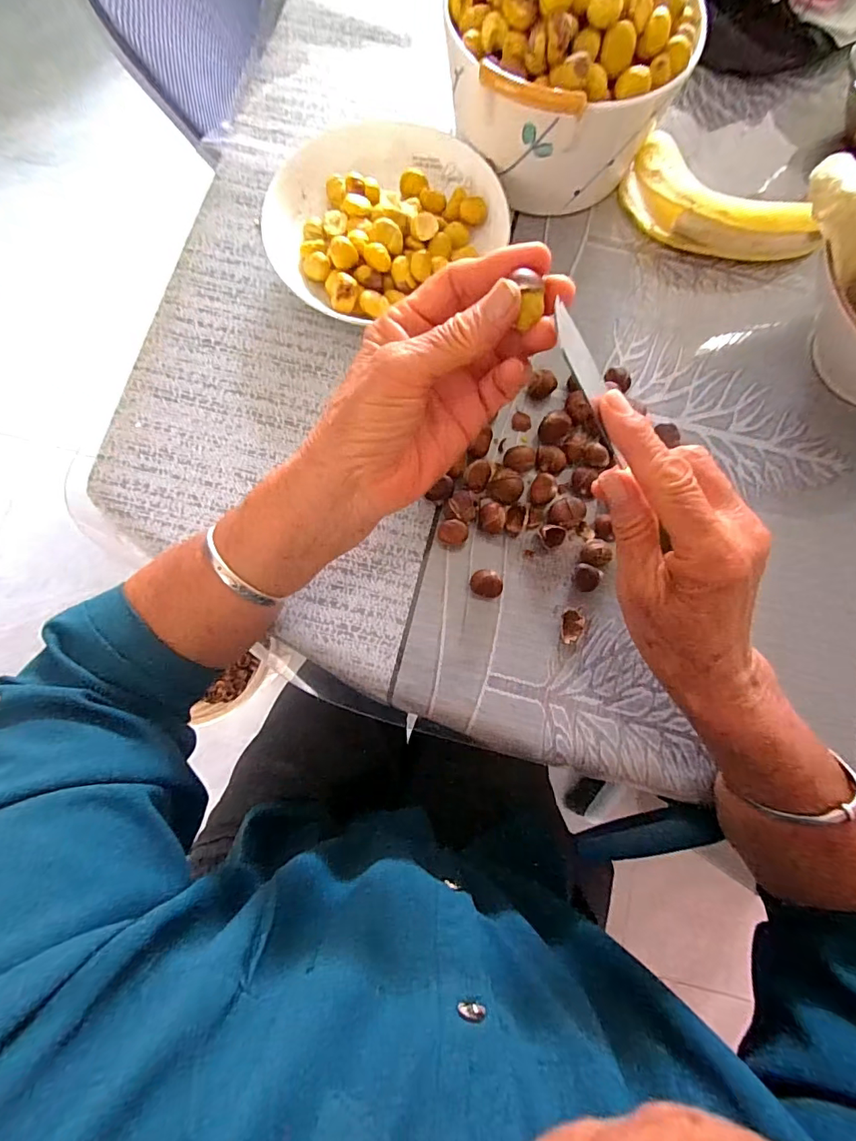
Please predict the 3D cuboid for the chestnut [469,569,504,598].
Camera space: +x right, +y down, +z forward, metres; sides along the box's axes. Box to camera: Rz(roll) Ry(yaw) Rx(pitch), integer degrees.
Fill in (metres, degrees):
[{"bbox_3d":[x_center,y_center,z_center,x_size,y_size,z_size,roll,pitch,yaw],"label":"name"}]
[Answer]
[{"bbox_3d":[0.040,0.010,0.318,0.021,0.017,0.018,9,79,1],"label":"chestnut"}]

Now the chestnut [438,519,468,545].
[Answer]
[{"bbox_3d":[0.017,-0.026,0.324,0.020,0.014,0.017,25,80,4],"label":"chestnut"}]

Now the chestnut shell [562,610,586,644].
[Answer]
[{"bbox_3d":[0.099,0.038,0.314,0.016,0.013,0.021,-8,80,-2],"label":"chestnut shell"}]

